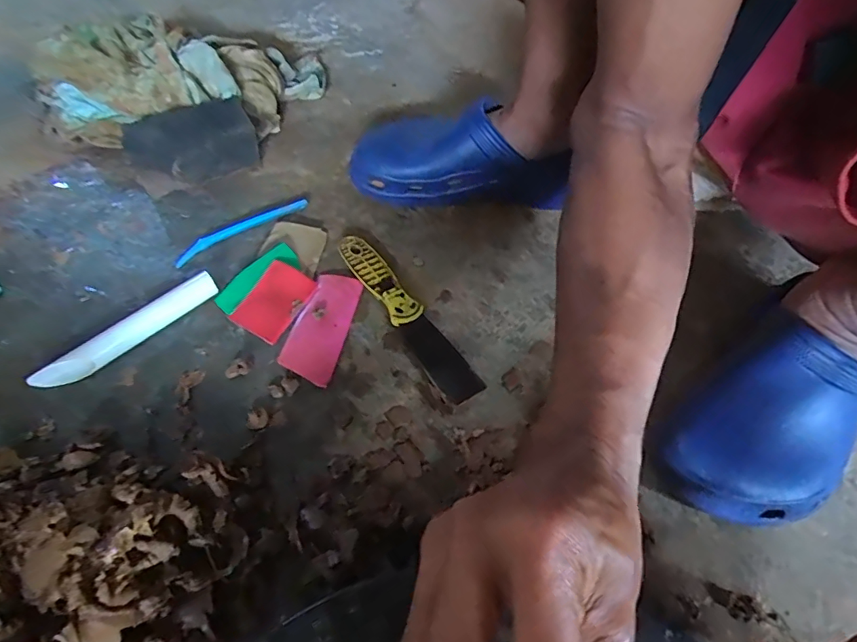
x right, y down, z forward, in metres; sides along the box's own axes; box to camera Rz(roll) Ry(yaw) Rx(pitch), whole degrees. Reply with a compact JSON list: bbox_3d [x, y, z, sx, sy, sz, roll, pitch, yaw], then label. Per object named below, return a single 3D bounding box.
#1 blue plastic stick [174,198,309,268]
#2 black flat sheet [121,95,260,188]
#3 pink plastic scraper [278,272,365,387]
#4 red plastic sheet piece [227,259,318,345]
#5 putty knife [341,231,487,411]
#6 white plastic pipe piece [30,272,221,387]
[{"bbox_3d":[-0.181,-0.091,0.489,0.137,0.012,0.014,-29,62,-22],"label":"blue plastic stick"},{"bbox_3d":[-0.245,-0.184,0.518,0.115,0.056,0.077,-24,60,-19],"label":"black flat sheet"},{"bbox_3d":[-0.091,0.002,0.431,0.043,0.008,0.106,12,55,4],"label":"pink plastic scraper"},{"bbox_3d":[-0.135,-0.019,0.440,0.046,0.004,0.070,28,62,4],"label":"red plastic sheet piece"},{"bbox_3d":[-0.021,-0.010,0.441,0.035,0.015,0.193,-29,62,-22],"label":"putty knife"},{"bbox_3d":[-0.241,0.009,0.407,0.148,0.025,0.018,-38,65,-26],"label":"white plastic pipe piece"}]

